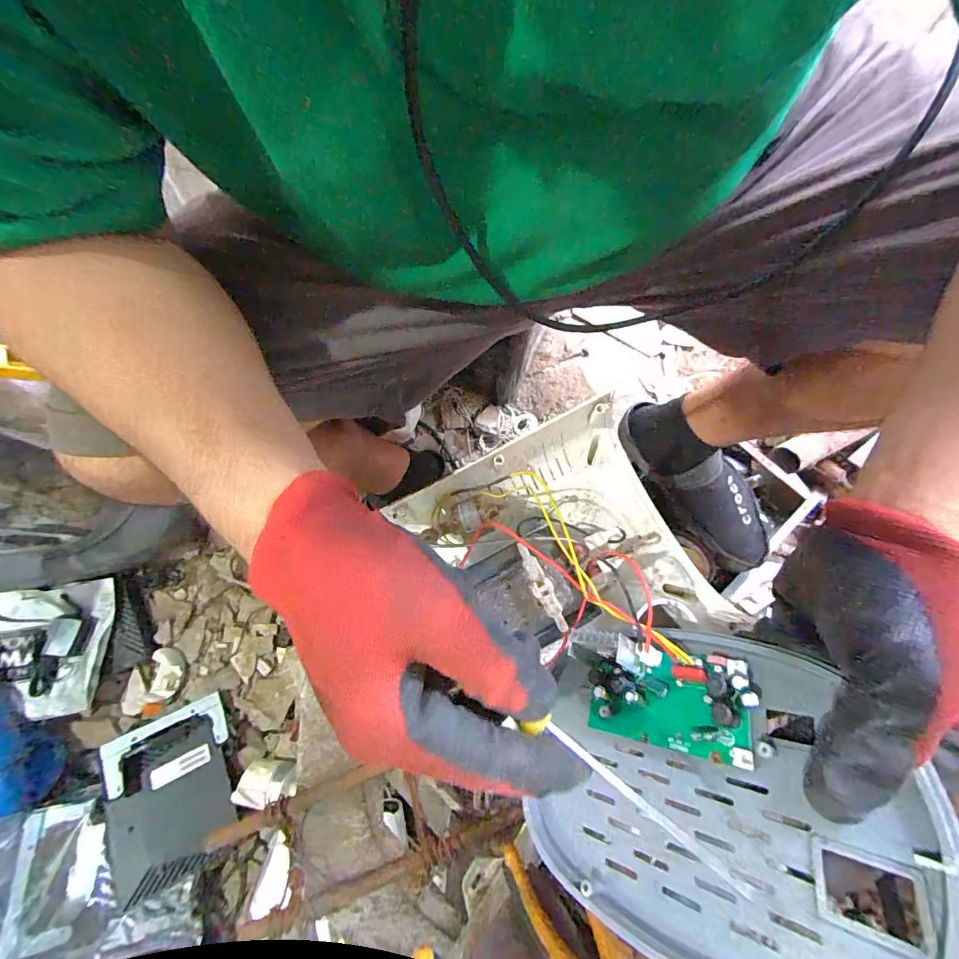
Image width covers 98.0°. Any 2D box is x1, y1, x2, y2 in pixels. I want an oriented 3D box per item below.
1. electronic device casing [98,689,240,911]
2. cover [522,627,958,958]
[{"bbox_3d":[-0.463,0.470,0.628,0.165,0.021,0.208,-19,72,-28],"label":"electronic device casing"},{"bbox_3d":[0.114,0.156,0.216,0.179,0.015,0.148,-8,55,42],"label":"cover"}]

